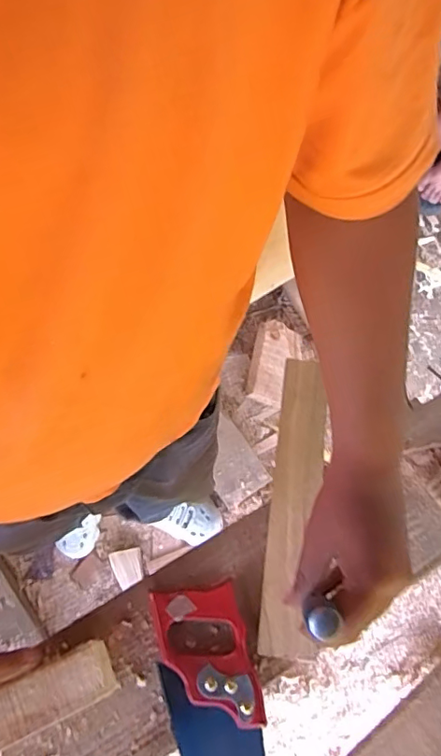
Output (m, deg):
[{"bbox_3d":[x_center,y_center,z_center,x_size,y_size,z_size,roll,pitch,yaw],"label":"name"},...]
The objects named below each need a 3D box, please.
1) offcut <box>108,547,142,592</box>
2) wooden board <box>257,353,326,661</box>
[{"bbox_3d":[-0.208,0.430,1.187,0.070,0.016,0.082,-12,70,-32],"label":"offcut"},{"bbox_3d":[0.085,0.132,0.583,0.056,0.014,0.318,7,68,-1],"label":"wooden board"}]

